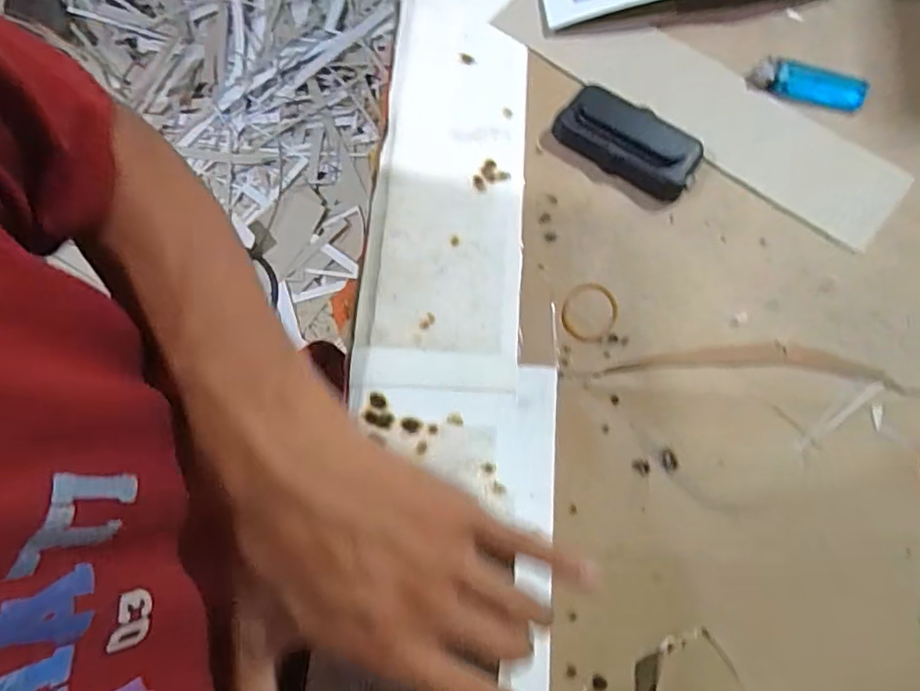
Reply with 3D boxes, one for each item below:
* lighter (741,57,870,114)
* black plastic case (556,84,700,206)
[{"bbox_3d":[0.264,-0.198,0.442,0.084,0.014,0.030,20,75,8],"label":"lighter"},{"bbox_3d":[0.122,-0.149,0.427,0.104,0.025,0.046,33,77,11],"label":"black plastic case"}]

